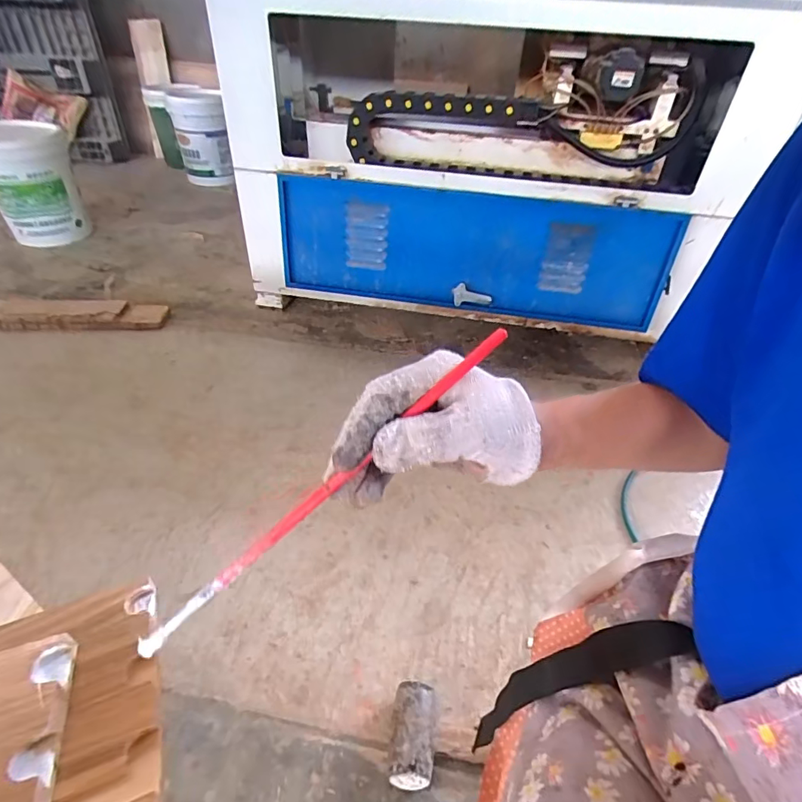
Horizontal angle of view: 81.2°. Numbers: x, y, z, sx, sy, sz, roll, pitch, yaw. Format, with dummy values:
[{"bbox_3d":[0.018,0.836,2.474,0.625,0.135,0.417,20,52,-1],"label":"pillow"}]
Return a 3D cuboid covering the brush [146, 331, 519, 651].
[{"bbox_3d":[-0.036,0.043,0.248,0.248,0.005,0.008,-41,53,-7],"label":"brush"}]

